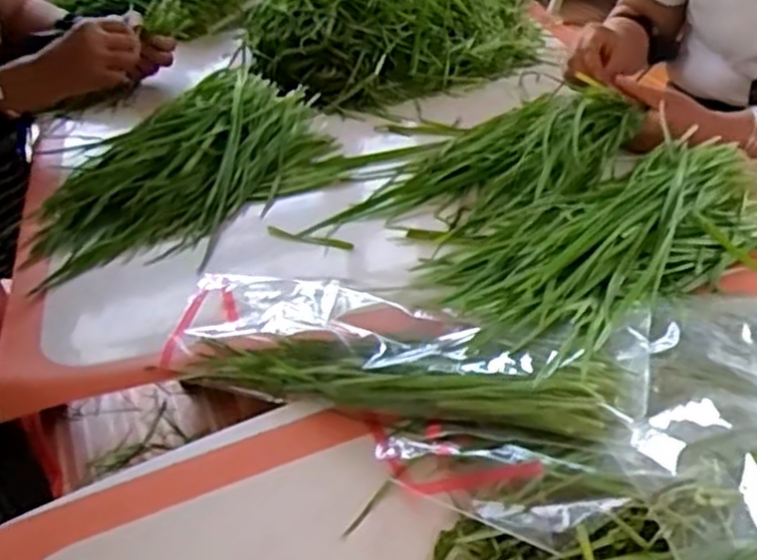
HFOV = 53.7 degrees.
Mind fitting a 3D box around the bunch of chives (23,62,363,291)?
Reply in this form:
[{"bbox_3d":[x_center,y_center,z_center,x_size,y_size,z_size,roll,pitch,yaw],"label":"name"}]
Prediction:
[{"bbox_3d":[-0.216,-0.128,0.818,0.211,0.063,0.358,29,48,32],"label":"bunch of chives"}]

